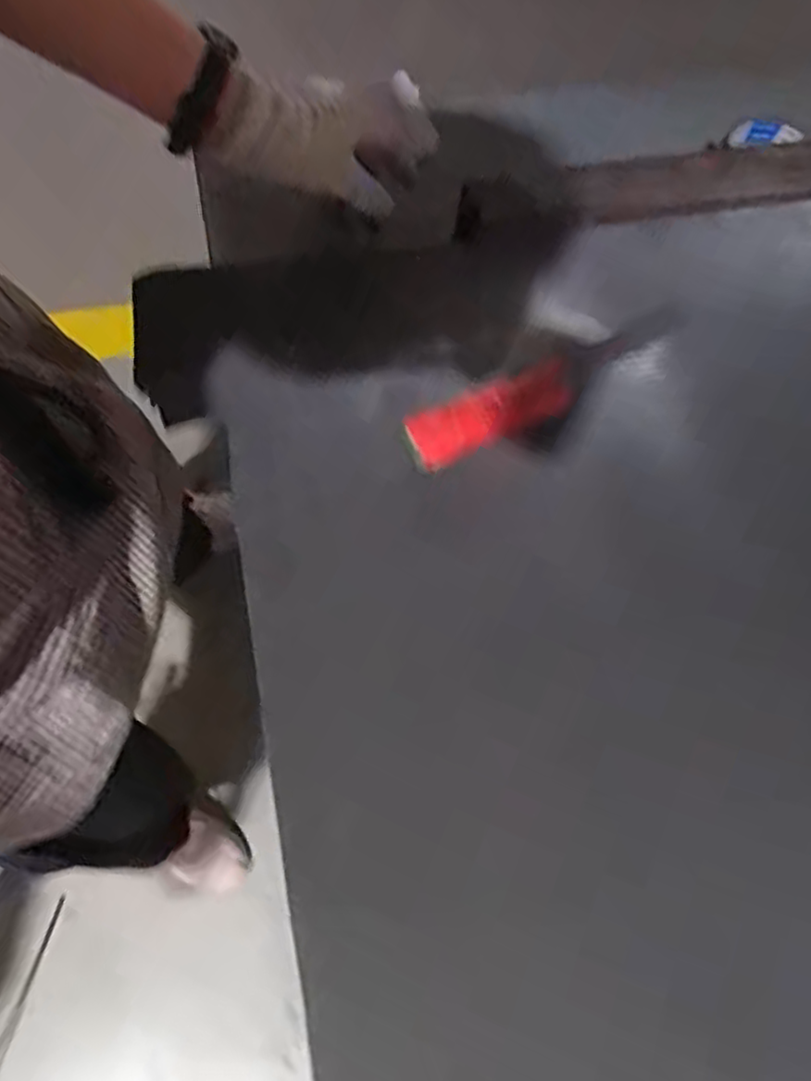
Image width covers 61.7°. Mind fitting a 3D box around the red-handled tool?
[{"bbox_3d":[0.089,-0.102,0.445,0.206,0.033,0.046,-30,74,-14],"label":"red-handled tool"}]

